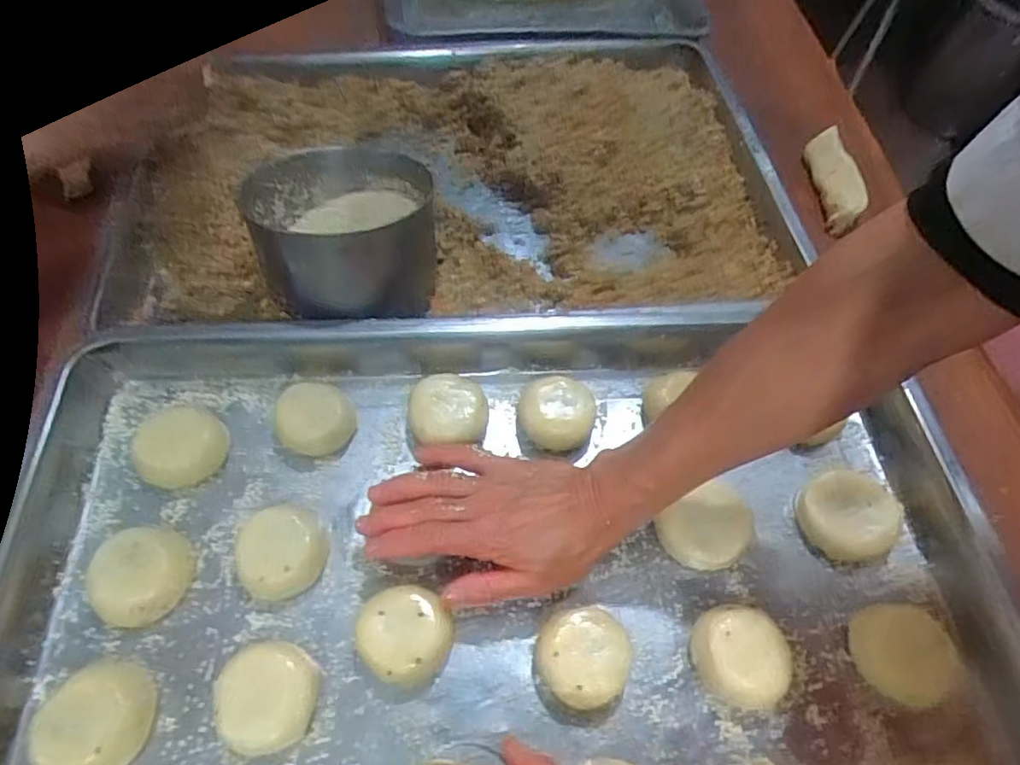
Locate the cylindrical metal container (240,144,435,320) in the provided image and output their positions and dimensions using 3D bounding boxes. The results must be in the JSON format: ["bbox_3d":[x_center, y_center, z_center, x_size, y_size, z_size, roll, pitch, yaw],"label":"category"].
[{"bbox_3d":[-0.130,-0.121,0.471,0.127,0.077,0.145,-1,46,-5],"label":"cylindrical metal container"}]

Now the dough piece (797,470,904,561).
[{"bbox_3d":[0.224,0.086,0.401,0.051,0.025,0.057,-28,65,-19],"label":"dough piece"}]

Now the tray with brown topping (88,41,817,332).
[{"bbox_3d":[-0.044,-0.211,0.593,0.606,0.058,0.407,-5,59,-7],"label":"tray with brown topping"}]

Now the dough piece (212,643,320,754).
[{"bbox_3d":[-0.134,0.173,0.334,0.050,0.023,0.053,2,59,-3],"label":"dough piece"}]

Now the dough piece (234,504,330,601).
[{"bbox_3d":[-0.137,0.103,0.368,0.045,0.031,0.054,7,59,0],"label":"dough piece"}]

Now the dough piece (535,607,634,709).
[{"bbox_3d":[0.043,0.160,0.355,0.052,0.031,0.050,2,59,-3],"label":"dough piece"}]

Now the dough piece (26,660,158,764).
[{"bbox_3d":[-0.217,0.177,0.316,0.052,0.021,0.056,2,59,-3],"label":"dough piece"}]

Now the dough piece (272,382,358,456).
[{"bbox_3d":[-0.133,0.023,0.411,0.050,0.027,0.044,-20,62,-15],"label":"dough piece"}]

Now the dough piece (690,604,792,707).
[{"bbox_3d":[0.137,0.163,0.361,0.050,0.028,0.053,2,59,-3],"label":"dough piece"}]

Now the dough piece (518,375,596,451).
[{"bbox_3d":[0.035,0.021,0.440,0.051,0.028,0.049,2,59,-3],"label":"dough piece"}]

